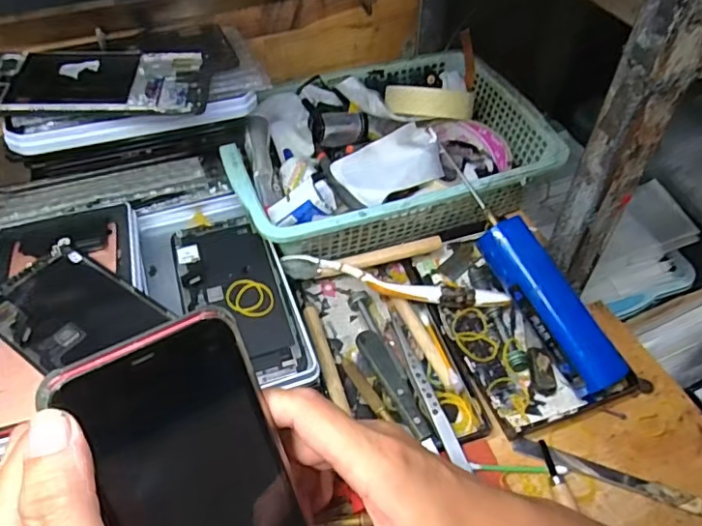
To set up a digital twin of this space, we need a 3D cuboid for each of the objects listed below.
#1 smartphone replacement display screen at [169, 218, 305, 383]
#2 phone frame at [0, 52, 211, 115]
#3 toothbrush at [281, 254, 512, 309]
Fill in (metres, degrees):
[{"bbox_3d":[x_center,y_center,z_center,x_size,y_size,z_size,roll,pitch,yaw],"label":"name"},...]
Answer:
[{"bbox_3d":[-0.088,0.024,0.407,0.069,0.004,0.152,-16,51,-13],"label":"smartphone replacement display screen"},{"bbox_3d":[-0.179,-0.128,0.382,0.152,0.009,0.072,-6,50,-5],"label":"phone frame"},{"bbox_3d":[0.033,0.018,0.428,0.172,0.022,0.020,8,50,7],"label":"toothbrush"}]

